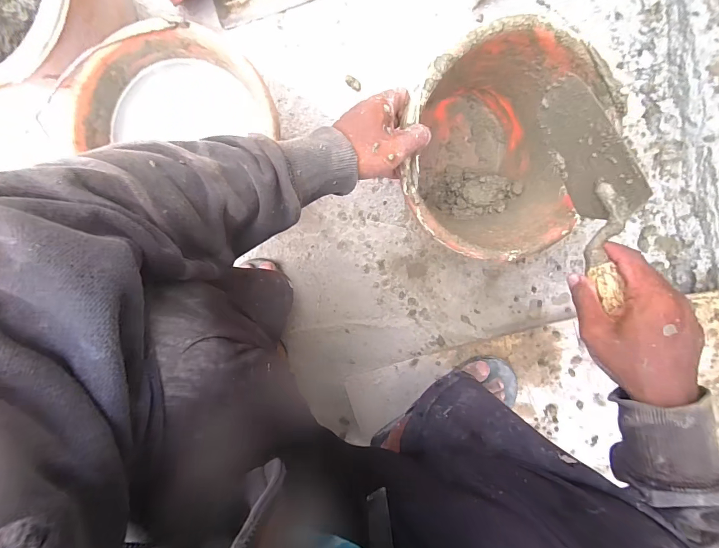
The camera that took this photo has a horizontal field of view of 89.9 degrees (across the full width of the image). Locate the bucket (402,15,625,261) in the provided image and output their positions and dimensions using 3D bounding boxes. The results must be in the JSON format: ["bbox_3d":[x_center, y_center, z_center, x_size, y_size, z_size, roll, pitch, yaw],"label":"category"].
[{"bbox_3d":[0.163,-0.144,0.448,0.199,0.192,0.230,18,100,0],"label":"bucket"}]

